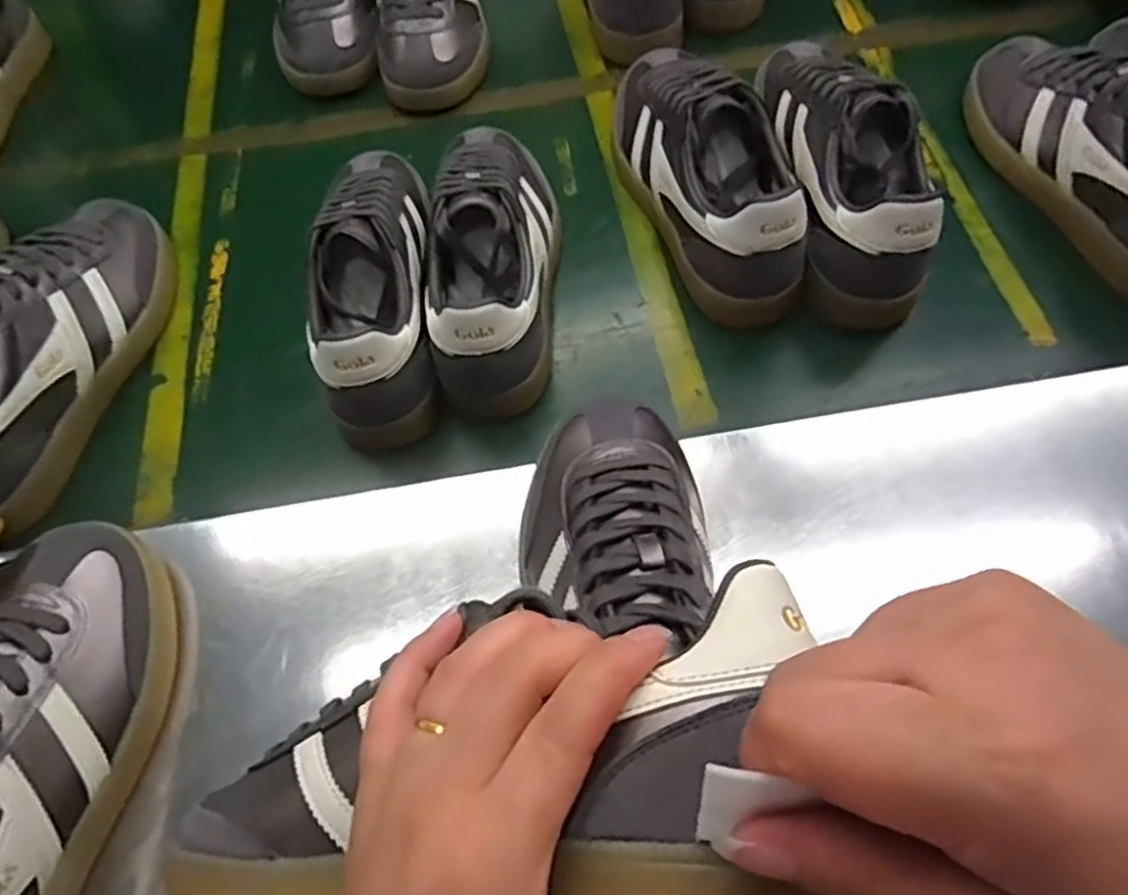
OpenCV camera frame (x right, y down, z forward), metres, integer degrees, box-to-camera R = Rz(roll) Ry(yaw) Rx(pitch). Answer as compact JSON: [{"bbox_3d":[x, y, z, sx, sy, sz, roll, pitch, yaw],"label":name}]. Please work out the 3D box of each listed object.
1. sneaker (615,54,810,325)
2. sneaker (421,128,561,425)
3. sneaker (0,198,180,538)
[{"bbox_3d":[0.102,-0.212,0.520,0.090,0.092,0.249,-18,63,-7],"label":"sneaker"},{"bbox_3d":[-0.049,-0.142,0.496,0.085,0.087,0.234,0,62,2],"label":"sneaker"},{"bbox_3d":[-0.343,-0.071,0.469,0.087,0.090,0.268,7,63,5],"label":"sneaker"}]

